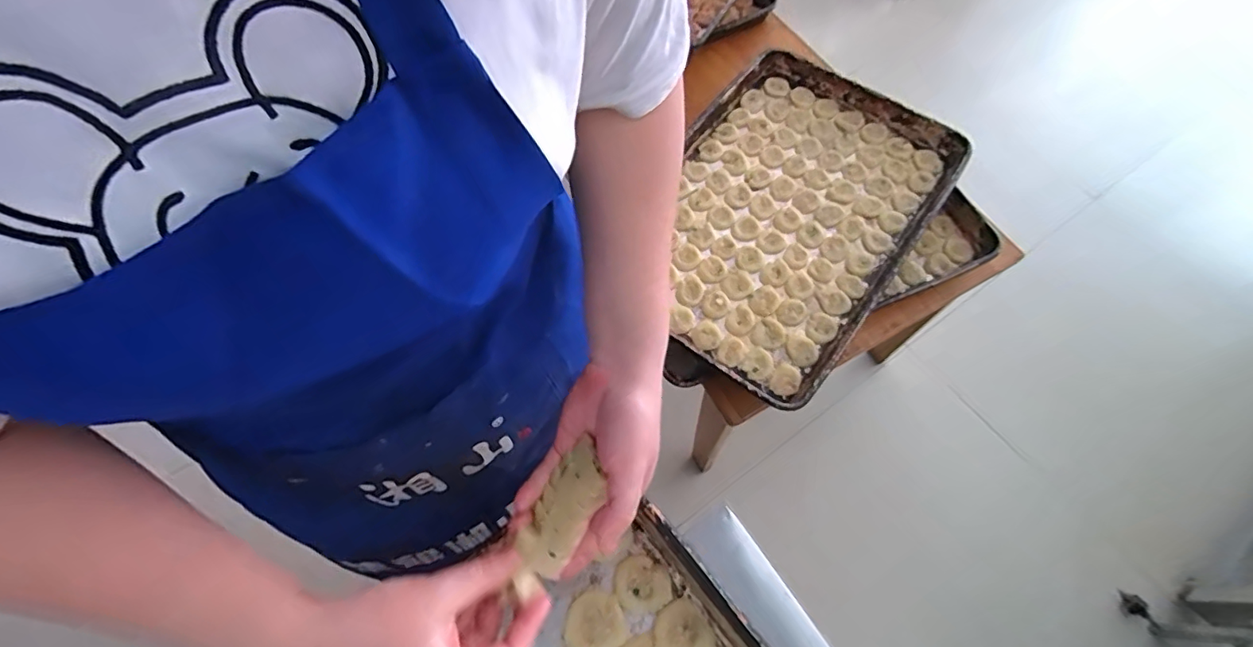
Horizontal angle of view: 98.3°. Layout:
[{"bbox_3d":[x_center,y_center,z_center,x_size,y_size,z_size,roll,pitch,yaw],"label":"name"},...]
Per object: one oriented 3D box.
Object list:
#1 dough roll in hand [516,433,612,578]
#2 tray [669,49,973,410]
[{"bbox_3d":[-0.043,0.127,0.372,0.040,0.022,0.089,28,90,14],"label":"dough roll in hand"},{"bbox_3d":[0.255,-0.195,0.898,0.411,0.034,0.604,35,70,17],"label":"tray"}]

